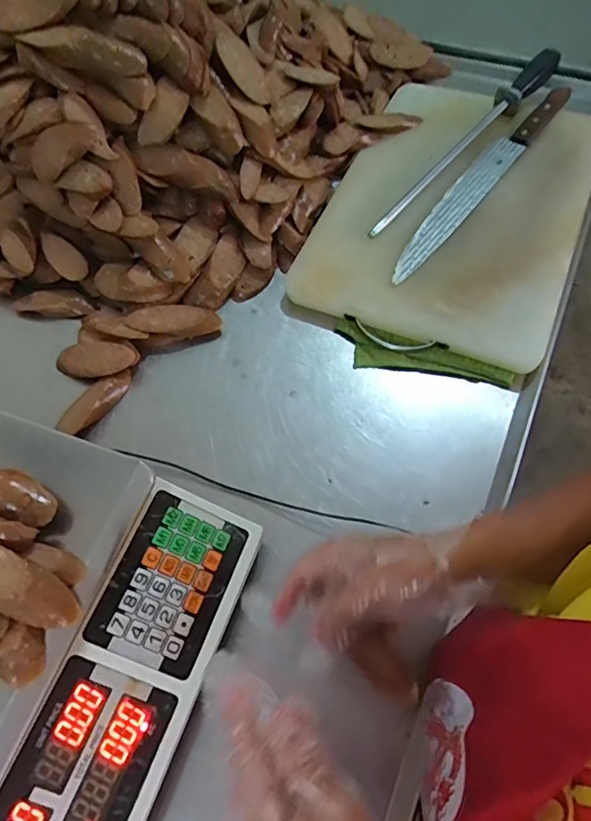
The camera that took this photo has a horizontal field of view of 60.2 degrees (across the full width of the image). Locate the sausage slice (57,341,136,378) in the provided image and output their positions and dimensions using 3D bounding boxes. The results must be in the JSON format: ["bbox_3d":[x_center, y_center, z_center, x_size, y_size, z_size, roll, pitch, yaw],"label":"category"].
[{"bbox_3d":[-0.226,-0.057,0.577,0.093,0.013,0.041,3,76,14],"label":"sausage slice"}]

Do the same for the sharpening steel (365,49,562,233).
[{"bbox_3d":[0.225,-0.359,0.653,0.027,0.036,0.419,37,71,20],"label":"sharpening steel"}]

